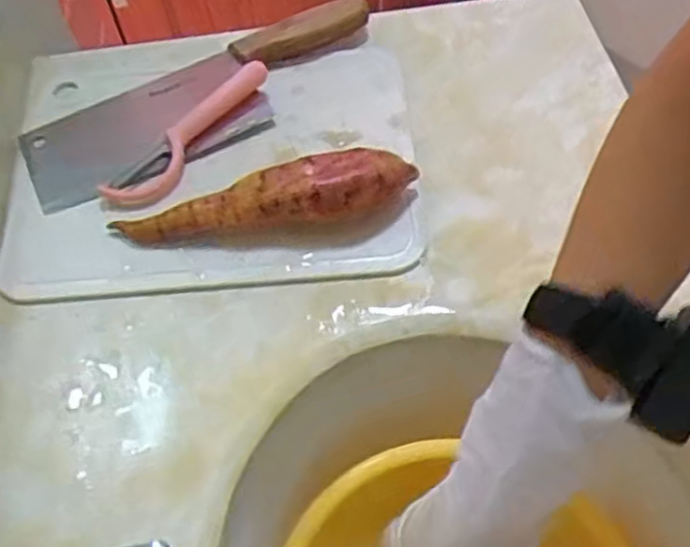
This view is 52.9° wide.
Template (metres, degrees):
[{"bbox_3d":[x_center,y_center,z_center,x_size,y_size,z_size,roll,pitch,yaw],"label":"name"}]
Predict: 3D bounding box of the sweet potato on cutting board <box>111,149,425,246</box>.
[{"bbox_3d":[-0.051,-0.043,0.459,0.196,0.043,0.040,-12,58,-5],"label":"sweet potato on cutting board"}]

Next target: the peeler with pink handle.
[{"bbox_3d":[-0.111,-0.104,0.506,0.029,0.031,0.154,35,66,22],"label":"peeler with pink handle"}]

